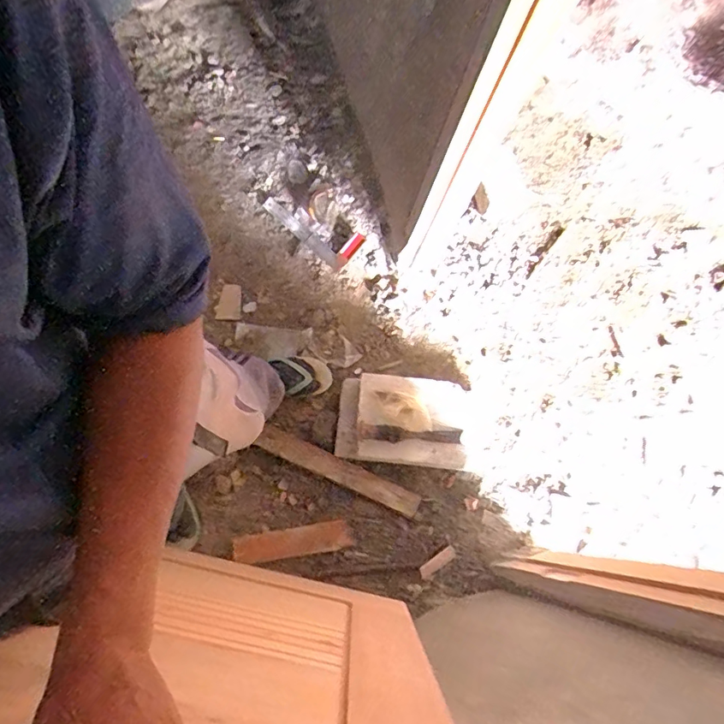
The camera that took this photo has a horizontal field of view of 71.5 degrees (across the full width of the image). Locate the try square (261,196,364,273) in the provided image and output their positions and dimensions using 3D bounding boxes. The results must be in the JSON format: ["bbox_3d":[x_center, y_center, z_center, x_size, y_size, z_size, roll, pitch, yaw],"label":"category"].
[{"bbox_3d":[-0.143,-0.403,1.462,0.306,0.025,0.121,42,90,7],"label":"try square"}]

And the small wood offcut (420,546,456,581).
[{"bbox_3d":[0.185,0.490,1.229,0.102,0.010,0.030,-32,79,-15],"label":"small wood offcut"}]

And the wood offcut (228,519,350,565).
[{"bbox_3d":[-0.168,0.436,1.224,0.281,0.012,0.066,-4,57,-18],"label":"wood offcut"}]

